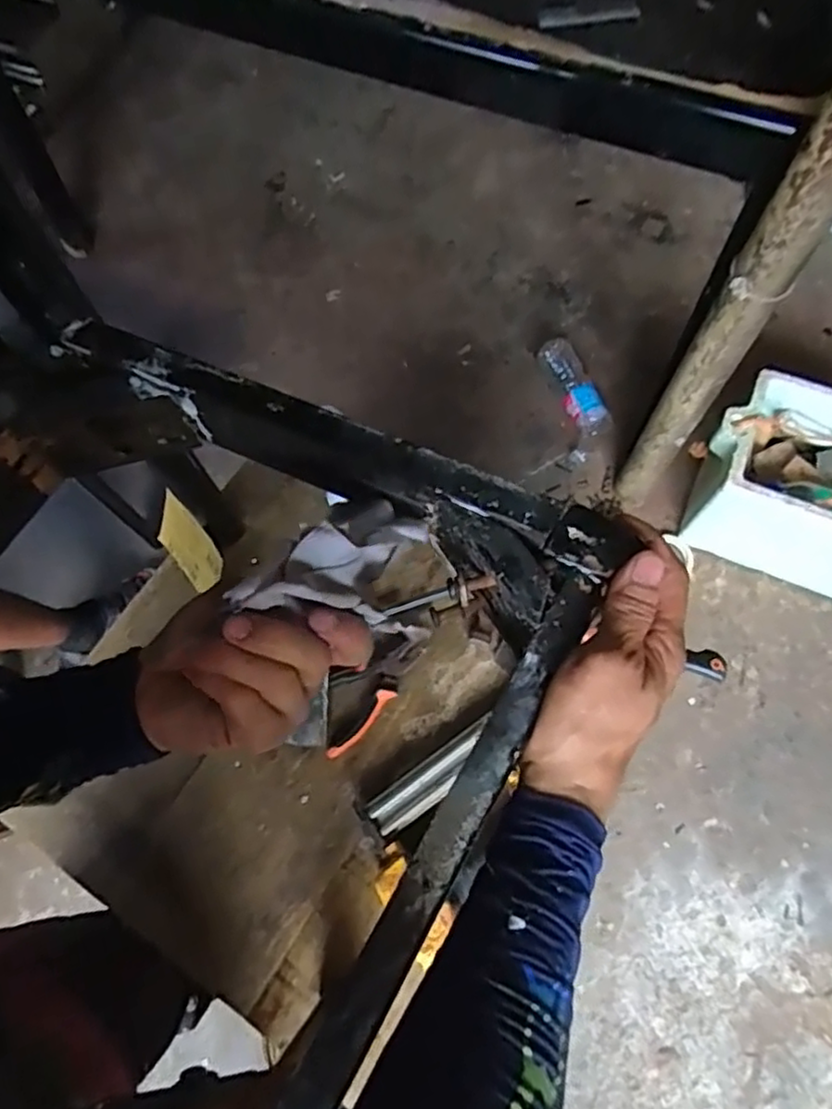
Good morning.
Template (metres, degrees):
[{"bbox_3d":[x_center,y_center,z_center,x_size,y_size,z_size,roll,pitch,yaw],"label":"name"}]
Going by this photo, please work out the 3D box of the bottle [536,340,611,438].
[{"bbox_3d":[0.332,-0.371,1.434,0.069,0.057,0.245,-21,69,-7],"label":"bottle"}]

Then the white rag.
[{"bbox_3d":[-0.040,0.005,0.363,0.087,0.066,0.063,4,74,4],"label":"white rag"}]

